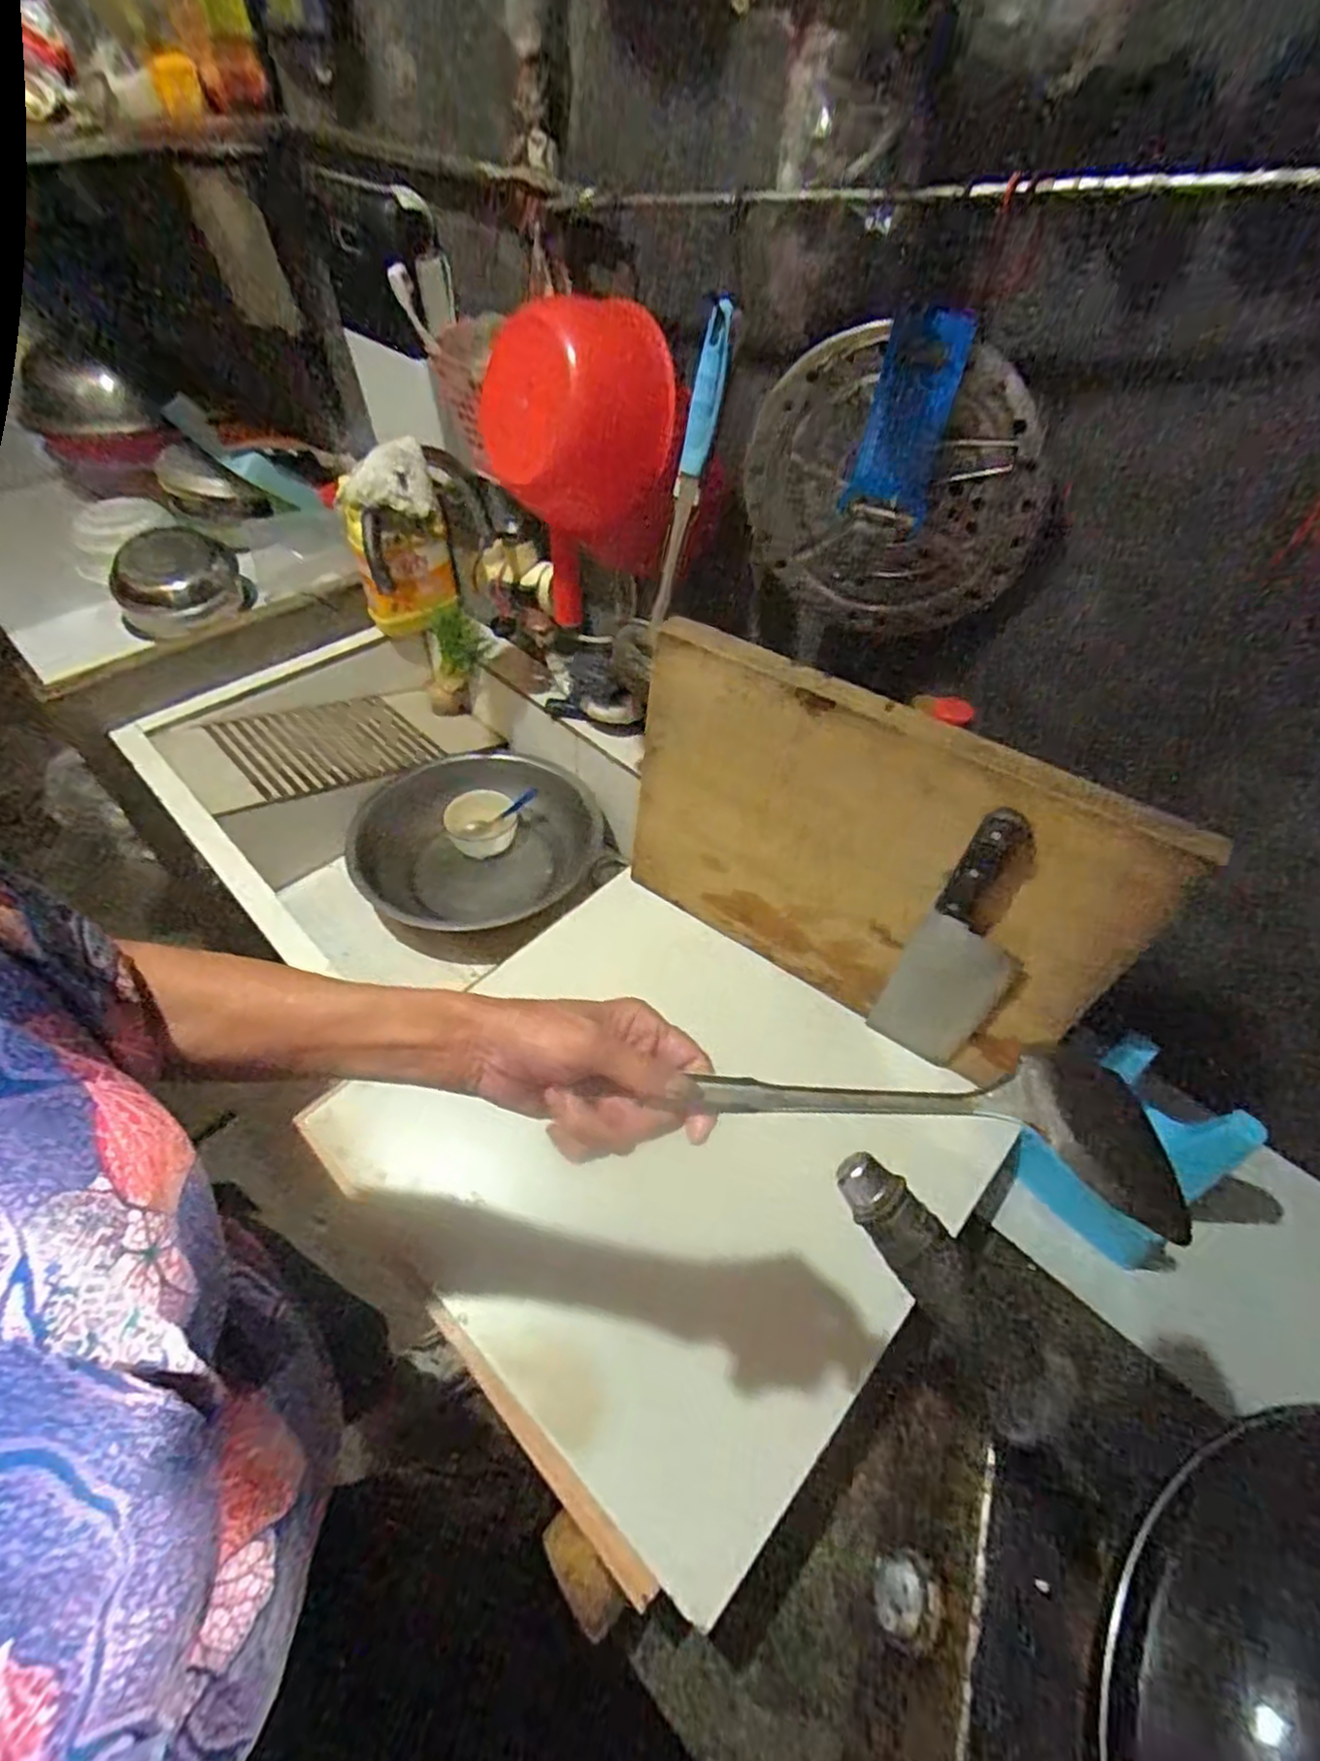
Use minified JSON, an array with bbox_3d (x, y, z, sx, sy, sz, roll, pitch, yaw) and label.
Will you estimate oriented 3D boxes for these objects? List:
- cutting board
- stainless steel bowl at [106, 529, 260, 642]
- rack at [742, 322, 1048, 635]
[{"bbox_3d":[0.165,-0.010,0.653,0.443,0.311,0.026,29,48,22],"label":"cutting board"},{"bbox_3d":[-0.823,-0.495,1.234,0.184,0.105,0.182,0,53,-1],"label":"stainless steel bowl"},{"bbox_3d":[0.170,-0.290,0.563,0.220,0.206,0.024,22,56,15],"label":"rack"}]

